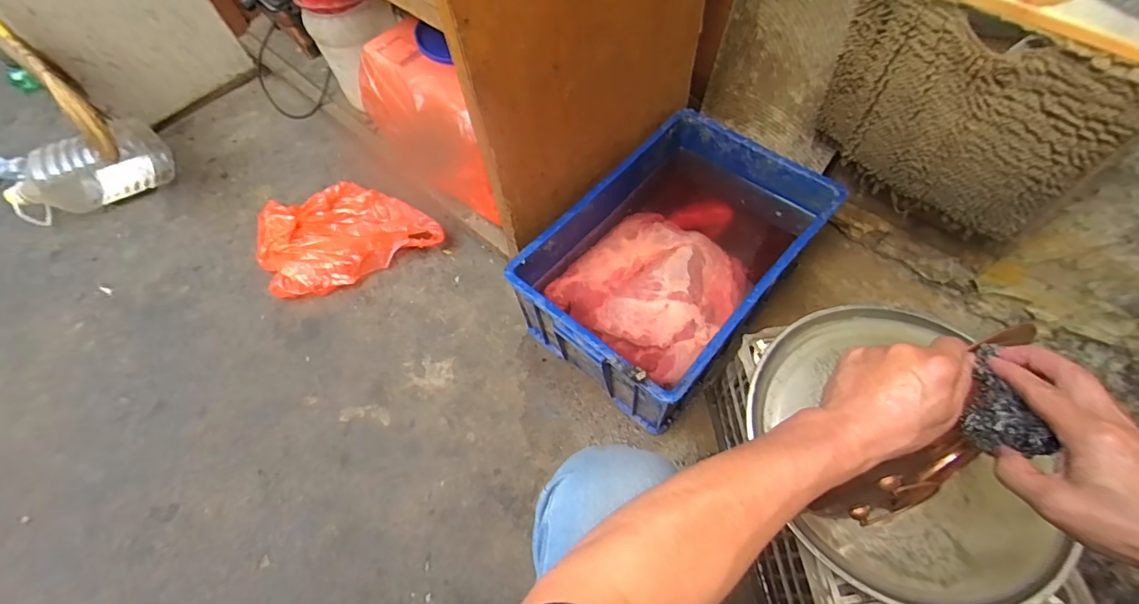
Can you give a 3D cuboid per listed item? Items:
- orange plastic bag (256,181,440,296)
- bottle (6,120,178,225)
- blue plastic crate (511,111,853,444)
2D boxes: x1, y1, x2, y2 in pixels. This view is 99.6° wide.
[{"bbox_3d":[-0.514,-0.163,1.120,0.400,0.059,0.271,-18,62,-7],"label":"orange plastic bag"},{"bbox_3d":[-1.211,-0.326,1.209,0.330,0.147,0.128,-22,62,-9],"label":"bottle"},{"bbox_3d":[0.199,-0.075,0.927,0.355,0.235,0.546,37,71,23],"label":"blue plastic crate"}]

